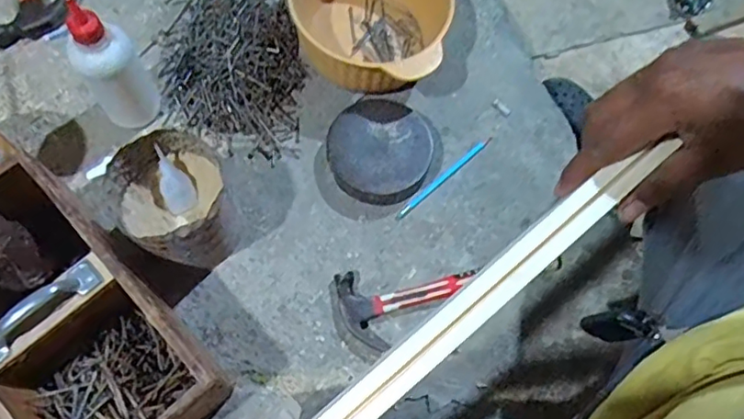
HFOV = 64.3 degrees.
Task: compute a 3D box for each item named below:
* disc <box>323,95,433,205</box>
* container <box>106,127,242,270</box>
[{"bbox_3d":[0.010,-0.076,0.763,0.127,0.039,0.131,0,74,-1],"label":"disc"},{"bbox_3d":[-0.227,-0.002,0.683,0.115,0.138,0.126,0,74,-1],"label":"container"}]

